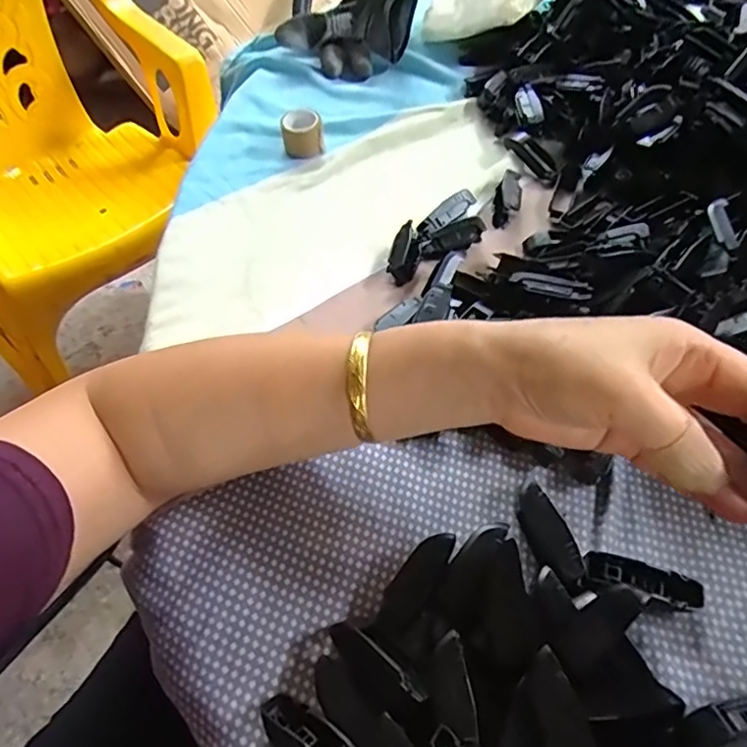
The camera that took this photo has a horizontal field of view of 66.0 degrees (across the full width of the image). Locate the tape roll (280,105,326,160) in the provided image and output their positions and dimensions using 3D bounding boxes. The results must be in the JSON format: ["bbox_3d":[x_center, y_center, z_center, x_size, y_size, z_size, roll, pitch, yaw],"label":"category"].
[{"bbox_3d":[-0.058,-0.199,0.478,0.033,0.026,0.033,0,57,1],"label":"tape roll"}]

